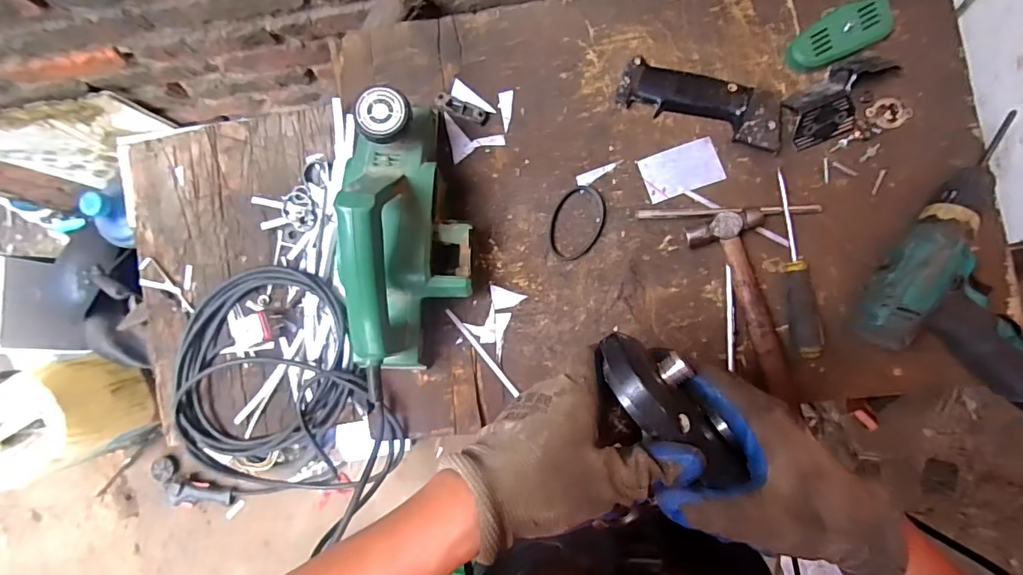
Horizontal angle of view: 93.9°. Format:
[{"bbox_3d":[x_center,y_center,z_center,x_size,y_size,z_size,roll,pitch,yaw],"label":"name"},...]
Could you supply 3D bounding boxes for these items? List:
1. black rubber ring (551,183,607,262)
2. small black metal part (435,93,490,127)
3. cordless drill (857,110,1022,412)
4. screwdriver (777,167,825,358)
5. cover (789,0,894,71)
[{"bbox_3d":[0.072,-0.070,0.518,0.056,0.004,0.085,16,87,7],"label":"black rubber ring"},{"bbox_3d":[-0.055,-0.203,0.543,0.062,0.010,0.018,23,88,7],"label":"small black metal part"},{"bbox_3d":[0.466,-0.018,0.453,0.195,0.057,0.235,29,89,7],"label":"cordless drill"},{"bbox_3d":[0.291,-0.025,0.485,0.025,0.025,0.187,-3,85,5],"label":"screwdriver"},{"bbox_3d":[0.345,-0.266,0.507,0.106,0.022,0.051,-25,83,3],"label":"cover"}]

